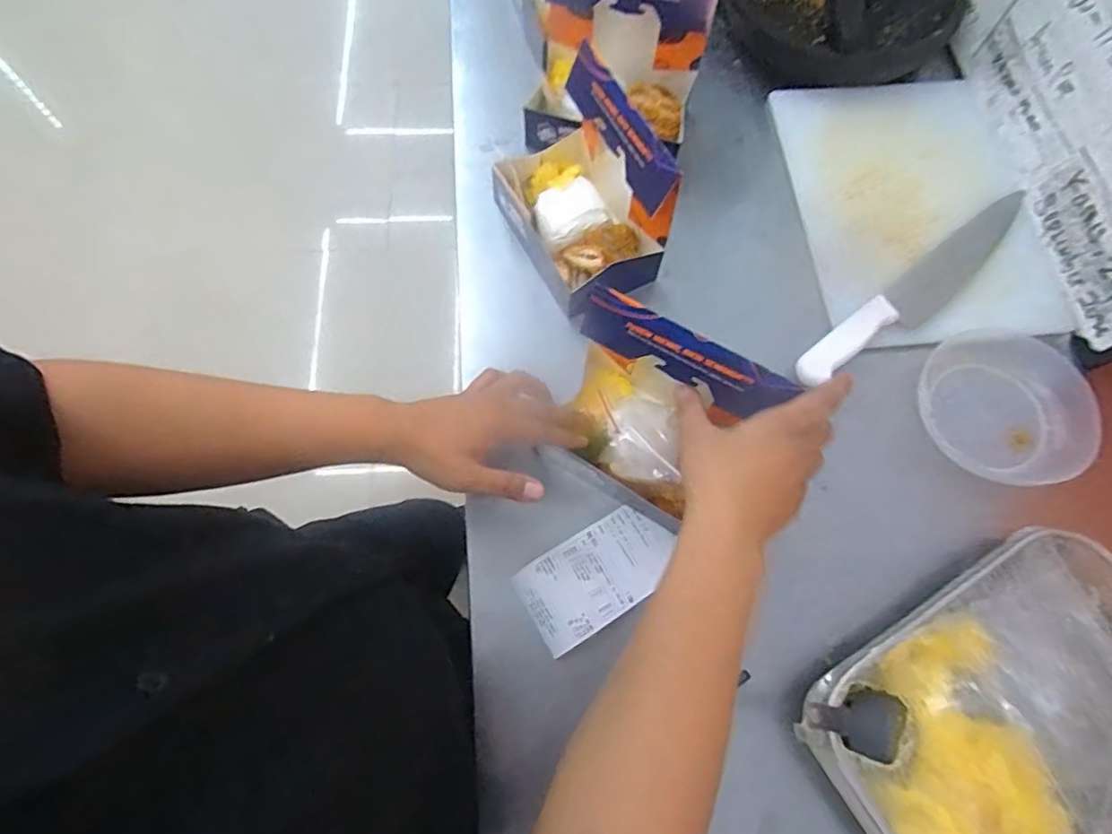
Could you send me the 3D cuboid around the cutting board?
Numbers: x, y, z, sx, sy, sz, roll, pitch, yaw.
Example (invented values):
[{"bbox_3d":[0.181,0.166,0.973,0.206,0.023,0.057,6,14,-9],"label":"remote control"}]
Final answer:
[{"bbox_3d":[0.398,-0.238,0.681,0.259,0.019,0.336,-5,70,-3],"label":"cutting board"}]

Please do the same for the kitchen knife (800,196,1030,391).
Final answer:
[{"bbox_3d":[0.379,-0.136,0.619,0.349,0.024,0.051,-37,75,-13],"label":"kitchen knife"}]

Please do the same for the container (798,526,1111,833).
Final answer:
[{"bbox_3d":[0.355,0.237,0.479,0.289,0.075,0.207,-30,73,-11],"label":"container"}]

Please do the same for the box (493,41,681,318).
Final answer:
[{"bbox_3d":[0.025,-0.219,0.588,0.116,0.146,0.175,-30,73,-11],"label":"box"}]

